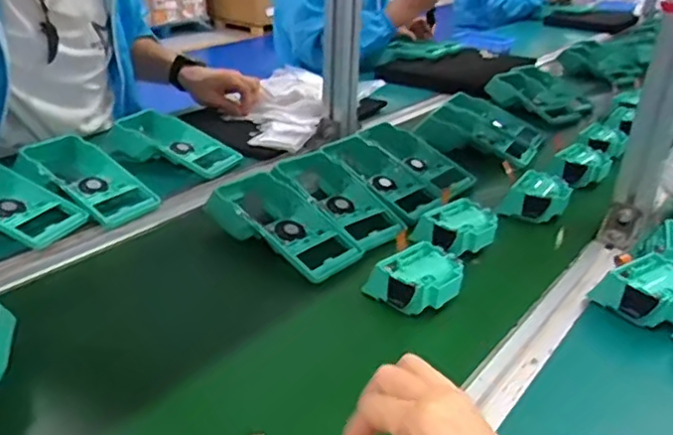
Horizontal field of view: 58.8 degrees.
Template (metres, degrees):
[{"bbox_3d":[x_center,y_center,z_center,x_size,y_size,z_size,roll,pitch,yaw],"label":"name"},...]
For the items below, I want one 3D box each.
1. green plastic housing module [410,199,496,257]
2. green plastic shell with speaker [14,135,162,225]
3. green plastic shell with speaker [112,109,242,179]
[{"bbox_3d":[0.139,0.011,0.672,0.078,0.031,0.067,-18,33,-33],"label":"green plastic housing module"},{"bbox_3d":[-0.308,-0.041,0.739,0.178,0.044,0.090,30,37,19],"label":"green plastic shell with speaker"},{"bbox_3d":[-0.230,-0.106,0.855,0.175,0.050,0.092,13,30,22],"label":"green plastic shell with speaker"}]

